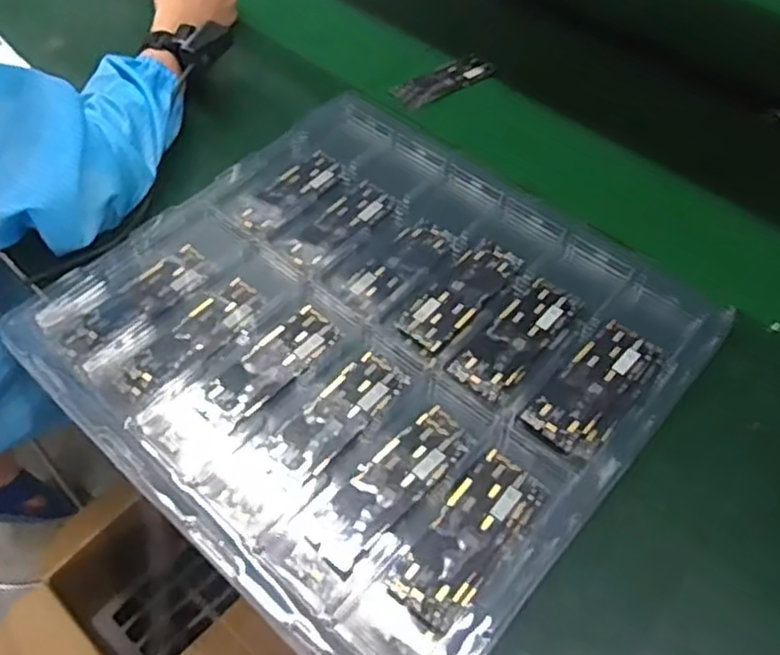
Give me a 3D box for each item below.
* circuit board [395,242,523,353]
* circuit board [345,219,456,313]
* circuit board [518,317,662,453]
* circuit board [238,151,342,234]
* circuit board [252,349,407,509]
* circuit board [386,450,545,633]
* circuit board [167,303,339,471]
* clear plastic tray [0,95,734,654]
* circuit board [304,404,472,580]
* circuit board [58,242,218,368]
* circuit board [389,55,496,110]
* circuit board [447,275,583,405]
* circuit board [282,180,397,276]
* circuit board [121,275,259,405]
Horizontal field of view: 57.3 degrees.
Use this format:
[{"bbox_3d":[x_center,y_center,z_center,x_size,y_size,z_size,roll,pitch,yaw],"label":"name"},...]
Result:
[{"bbox_3d":[0.059,-0.030,0.606,0.047,0.004,0.122,36,65,24],"label":"circuit board"},{"bbox_3d":[0.008,-0.056,0.631,0.045,0.004,0.110,36,65,24],"label":"circuit board"},{"bbox_3d":[0.160,0.046,0.554,0.057,0.004,0.124,36,65,24],"label":"circuit board"},{"bbox_3d":[-0.097,-0.130,0.679,0.042,0.009,0.114,33,64,22],"label":"circuit board"},{"bbox_3d":[-0.044,0.072,0.535,0.047,0.004,0.136,33,64,22],"label":"circuit board"},{"bbox_3d":[0.055,0.142,0.486,0.051,0.004,0.123,33,64,23],"label":"circuit board"},{"bbox_3d":[-0.106,0.041,0.560,0.048,0.004,0.153,35,65,23],"label":"circuit board"},{"bbox_3d":[-0.019,0.004,0.578,0.442,0.024,0.399,35,65,23],"label":"clear plastic tray"},{"bbox_3d":[0.001,0.111,0.507,0.135,0.004,0.047,-40,63,-21],"label":"circuit board"},{"bbox_3d":[-0.214,-0.021,0.606,0.042,0.007,0.136,38,66,25],"label":"circuit board"},{"bbox_3d":[0.063,-0.280,0.812,0.123,0.009,0.044,-31,60,-17],"label":"circuit board"},{"bbox_3d":[0.104,0.009,0.580,0.050,0.004,0.121,36,65,23],"label":"circuit board"},{"bbox_3d":[-0.046,-0.094,0.658,0.047,0.006,0.112,39,66,25],"label":"circuit board"},{"bbox_3d":[-0.162,0.009,0.586,0.046,0.006,0.132,37,65,24],"label":"circuit board"}]

